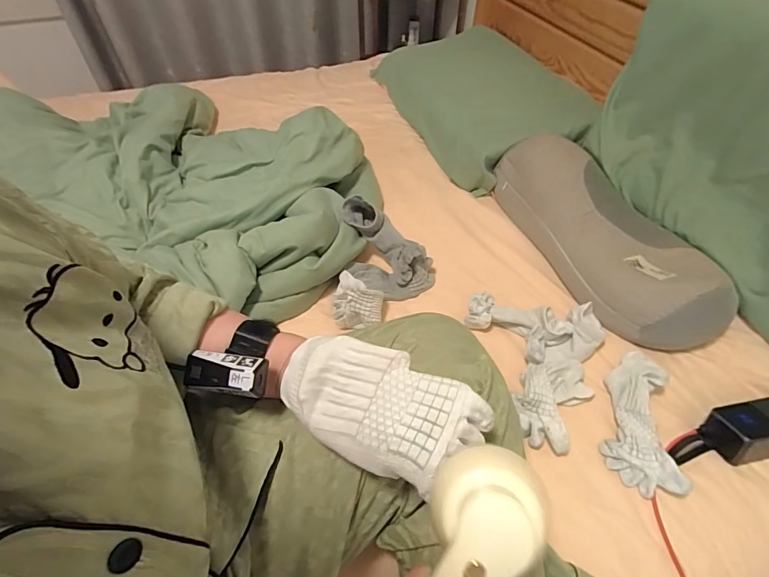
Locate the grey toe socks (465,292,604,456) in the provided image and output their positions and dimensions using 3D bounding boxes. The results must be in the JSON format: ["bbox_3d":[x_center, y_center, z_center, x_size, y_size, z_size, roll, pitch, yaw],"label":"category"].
[{"bbox_3d":[0.203,0.088,0.579,0.188,0.043,0.241,19,52,15],"label":"grey toe socks"}]

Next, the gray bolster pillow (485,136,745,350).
[{"bbox_3d":[0.369,-0.101,0.711,0.196,0.116,0.459,-10,50,-9],"label":"gray bolster pillow"}]

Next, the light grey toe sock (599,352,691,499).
[{"bbox_3d":[0.327,0.163,0.519,0.079,0.047,0.182,12,50,10],"label":"light grey toe sock"}]

